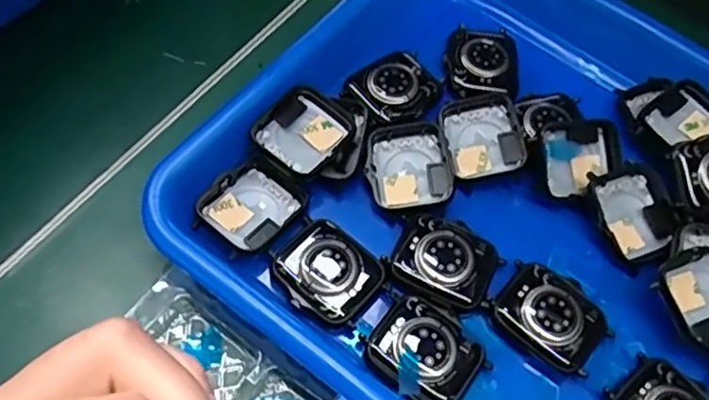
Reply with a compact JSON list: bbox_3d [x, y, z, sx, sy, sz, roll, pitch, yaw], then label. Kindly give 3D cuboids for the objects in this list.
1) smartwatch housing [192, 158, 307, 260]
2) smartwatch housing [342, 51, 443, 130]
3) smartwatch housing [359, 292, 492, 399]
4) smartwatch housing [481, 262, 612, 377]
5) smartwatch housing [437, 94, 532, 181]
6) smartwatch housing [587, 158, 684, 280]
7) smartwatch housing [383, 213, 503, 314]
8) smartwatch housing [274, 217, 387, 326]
[{"bbox_3d":[-0.045,0.004,0.279,0.035,0.012,0.042,39,63,16],"label":"smartwatch housing"},{"bbox_3d":[0.019,-0.056,0.313,0.045,0.010,0.037,-27,66,-20],"label":"smartwatch housing"},{"bbox_3d":[0.028,0.062,0.256,0.036,0.016,0.043,-38,71,-24],"label":"smartwatch housing"},{"bbox_3d":[0.082,0.048,0.267,0.045,0.012,0.034,38,63,15],"label":"smartwatch housing"},{"bbox_3d":[0.061,-0.030,0.305,0.037,0.012,0.042,-10,62,-12],"label":"smartwatch housing"},{"bbox_3d":[0.127,0.006,0.291,0.036,0.012,0.043,-18,64,-16],"label":"smartwatch housing"},{"bbox_3d":[0.039,0.026,0.275,0.043,0.012,0.036,30,61,11],"label":"smartwatch housing"},{"bbox_3d":[-0.011,0.029,0.267,0.041,0.011,0.035,37,63,14],"label":"smartwatch housing"}]

